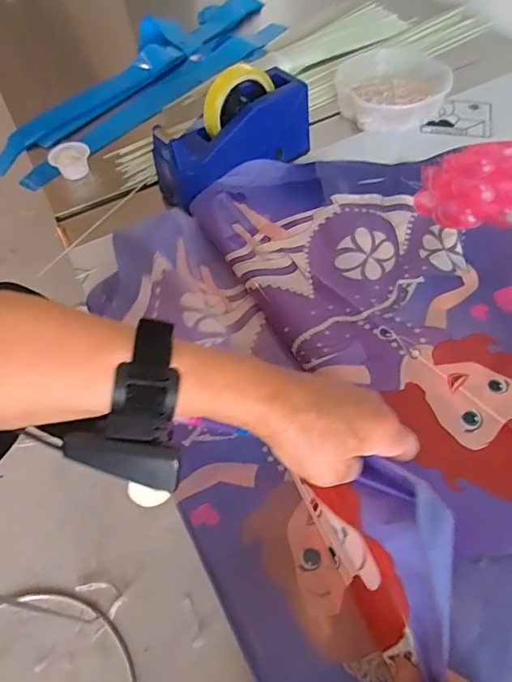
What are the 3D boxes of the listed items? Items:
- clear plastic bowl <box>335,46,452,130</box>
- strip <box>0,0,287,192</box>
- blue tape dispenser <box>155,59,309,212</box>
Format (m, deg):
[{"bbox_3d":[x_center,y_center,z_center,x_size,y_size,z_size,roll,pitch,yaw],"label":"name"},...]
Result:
[{"bbox_3d":[0.205,-0.367,0.702,0.162,0.042,0.149,-24,58,-11],"label":"clear plastic bowl"},{"bbox_3d":[-0.175,-0.435,0.786,0.189,0.034,0.549,31,64,23],"label":"strip"},{"bbox_3d":[-0.031,-0.258,0.598,0.207,0.122,0.066,-34,60,-17],"label":"blue tape dispenser"}]

